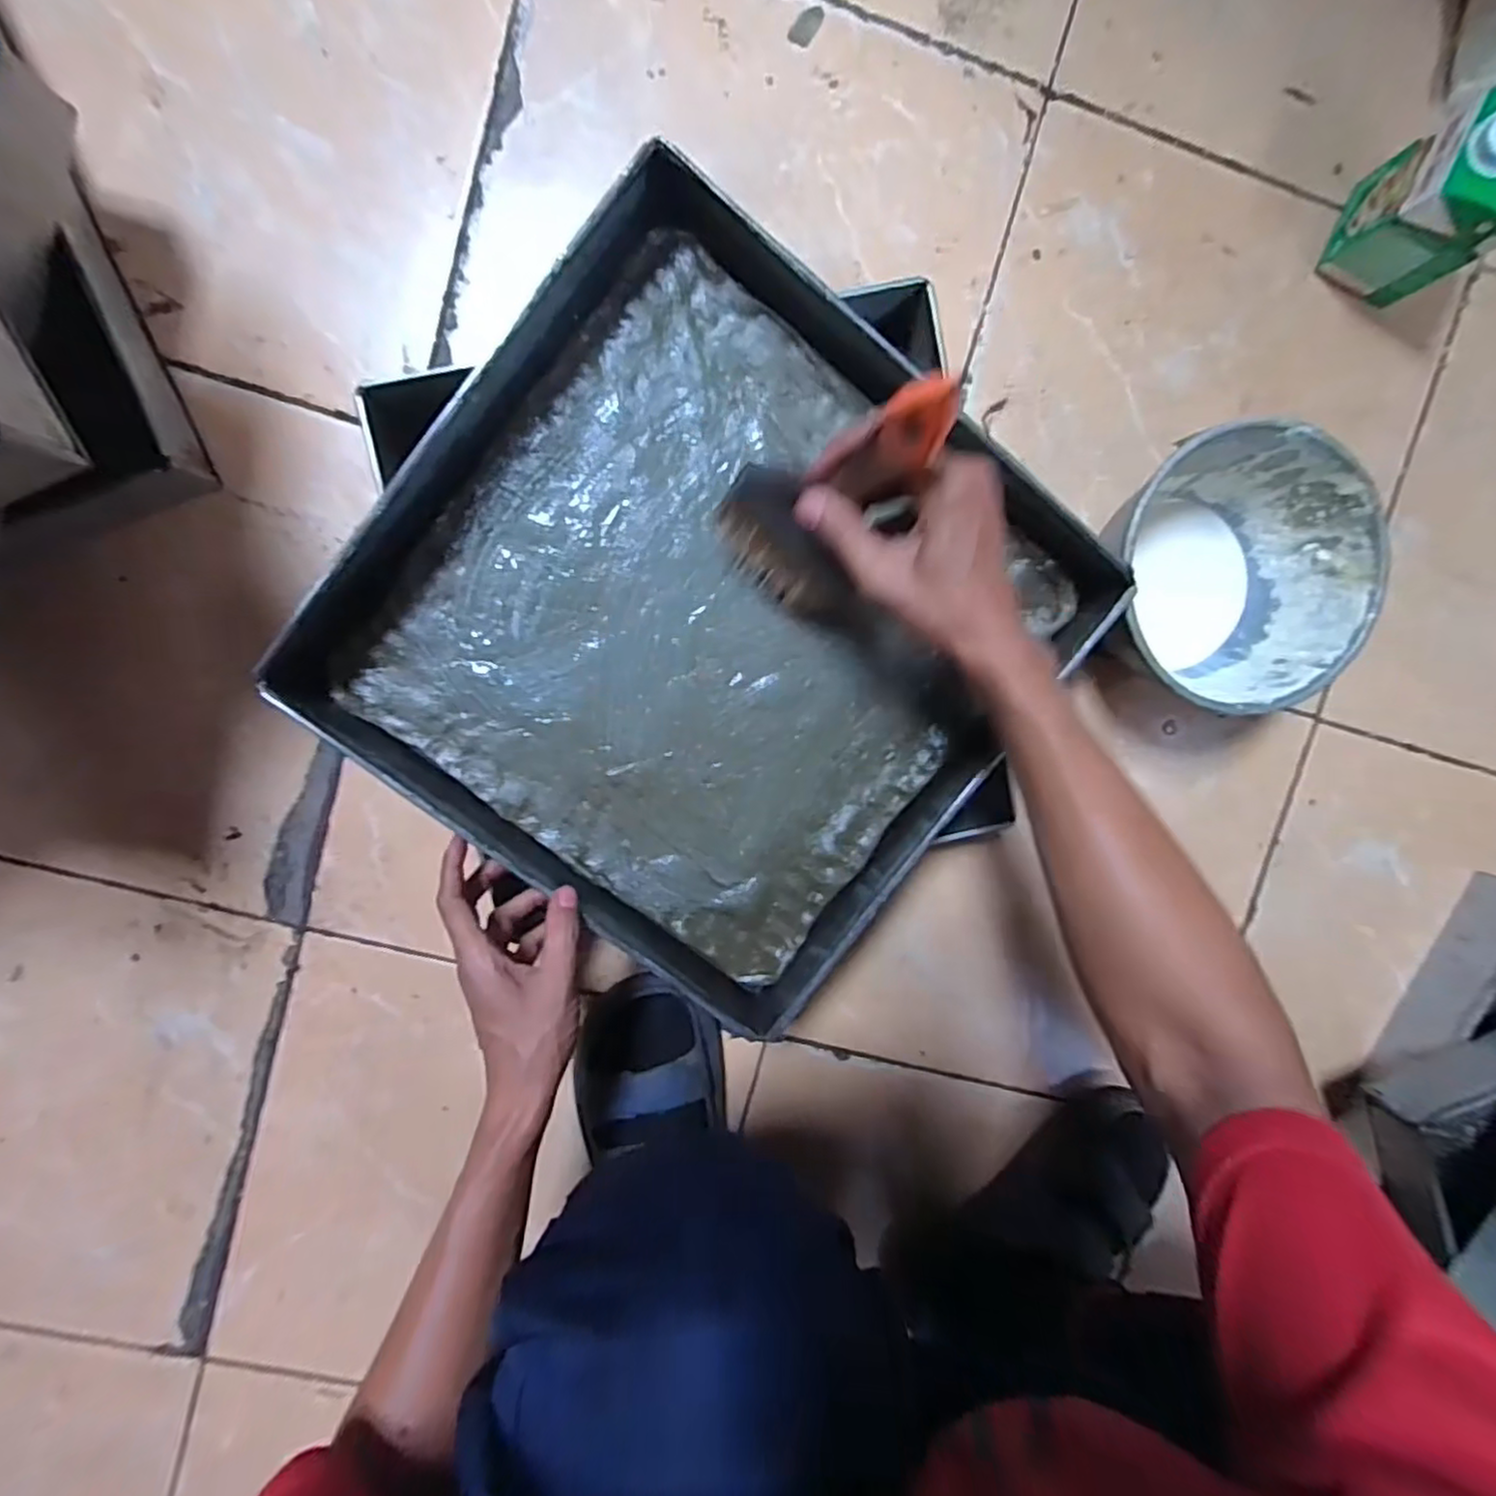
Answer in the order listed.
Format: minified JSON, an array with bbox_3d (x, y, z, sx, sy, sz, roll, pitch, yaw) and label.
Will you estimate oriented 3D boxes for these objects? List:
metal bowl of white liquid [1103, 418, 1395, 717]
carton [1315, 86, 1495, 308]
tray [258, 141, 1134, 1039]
[{"bbox_3d":[0.353,-0.129,0.520,0.182,0.109,0.189,-1,95,-6],"label":"metal bowl of white liquid"},{"bbox_3d":[0.524,-0.409,0.509,0.076,0.114,0.071,26,92,-7],"label":"carton"},{"bbox_3d":[-0.019,-0.080,0.463,0.418,0.068,0.427,40,90,-8],"label":"tray"}]

